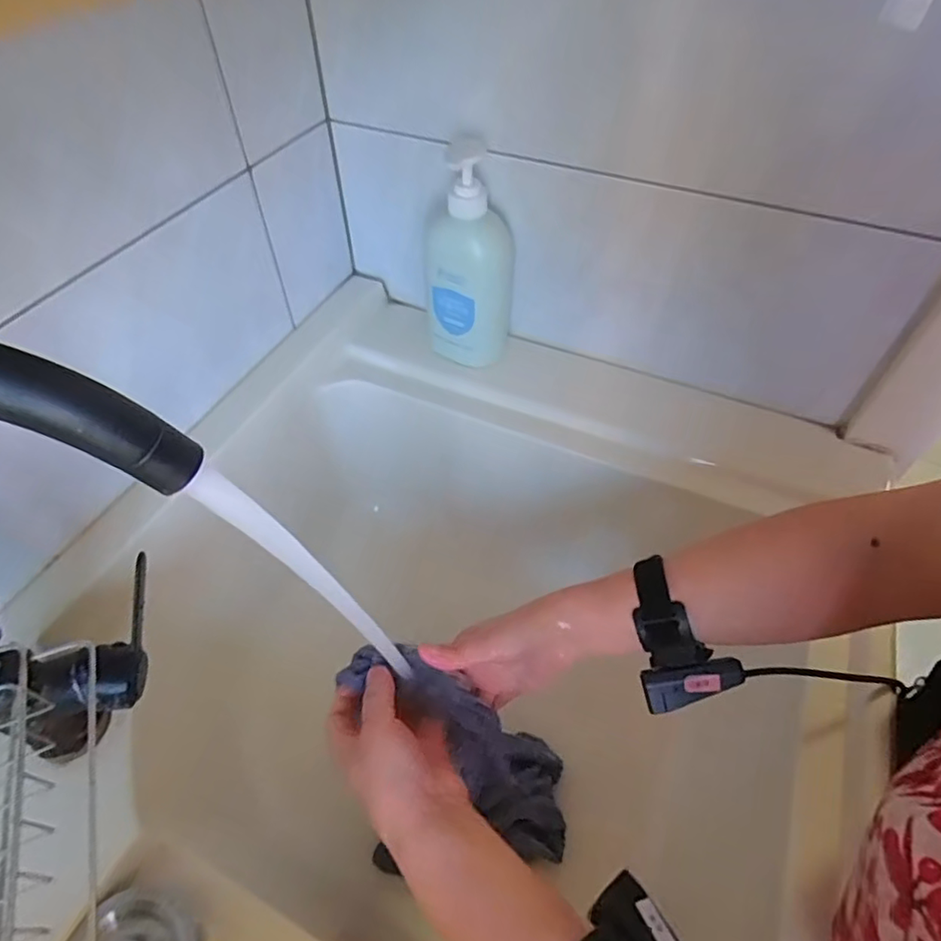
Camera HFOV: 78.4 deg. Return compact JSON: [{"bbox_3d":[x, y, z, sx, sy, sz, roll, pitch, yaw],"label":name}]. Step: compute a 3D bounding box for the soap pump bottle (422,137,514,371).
[{"bbox_3d":[0.001,-0.209,0.597,0.073,0.215,0.068,19,53,15],"label":"soap pump bottle"}]

